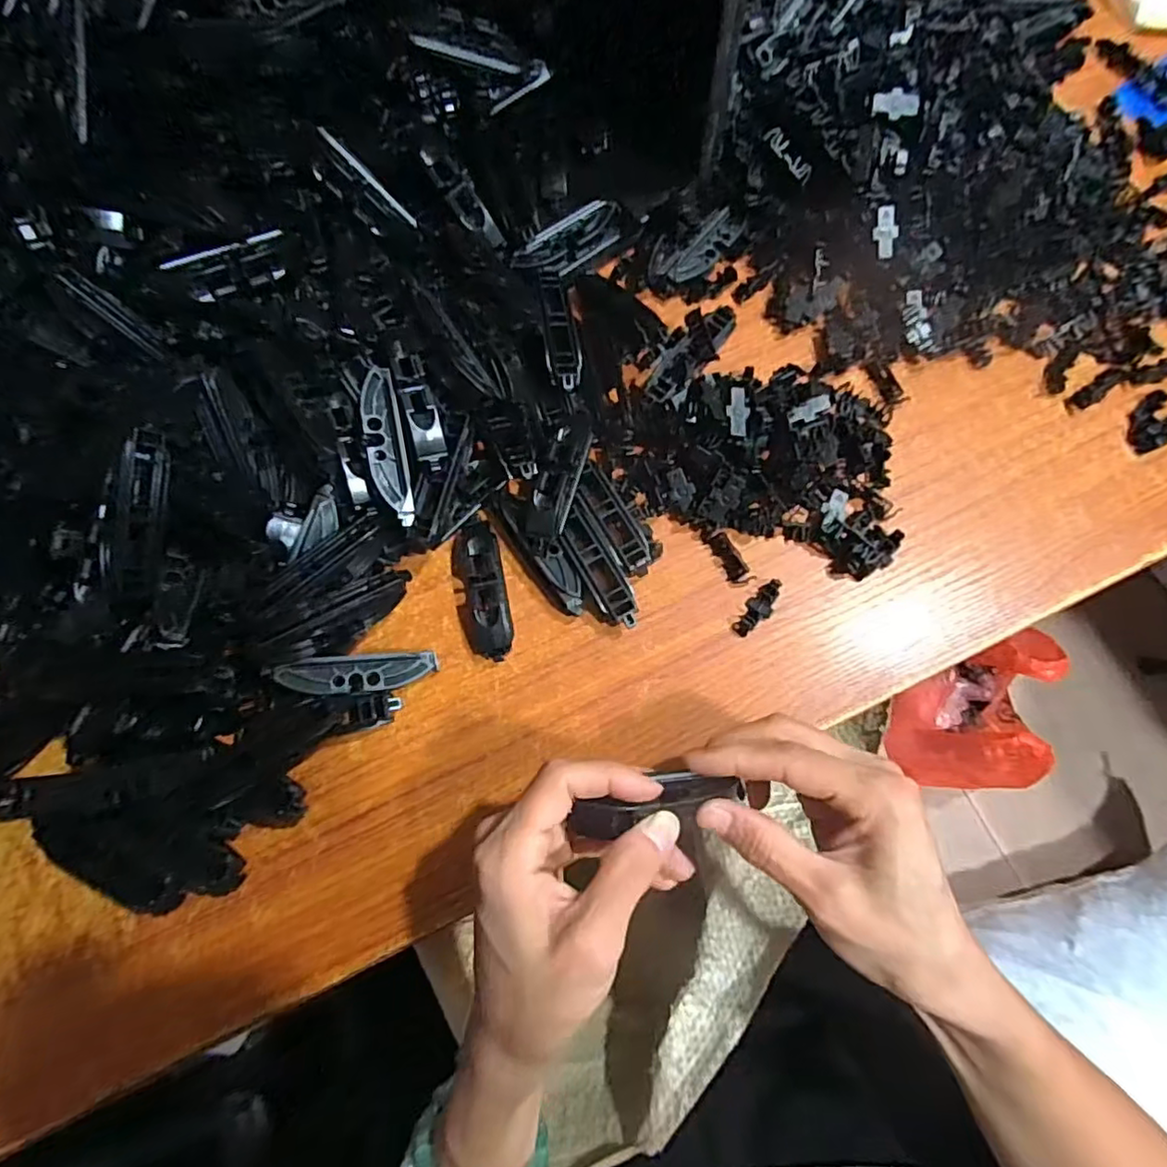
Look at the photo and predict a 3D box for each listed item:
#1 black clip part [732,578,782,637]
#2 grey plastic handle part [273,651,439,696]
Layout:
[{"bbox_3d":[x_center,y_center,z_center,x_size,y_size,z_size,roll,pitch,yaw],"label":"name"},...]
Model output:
[{"bbox_3d":[0.094,0.013,0.334,0.014,0.007,0.036,40,79,11],"label":"black clip part"},{"bbox_3d":[-0.111,0.045,0.312,0.074,0.005,0.018,-1,86,-23],"label":"grey plastic handle part"}]

